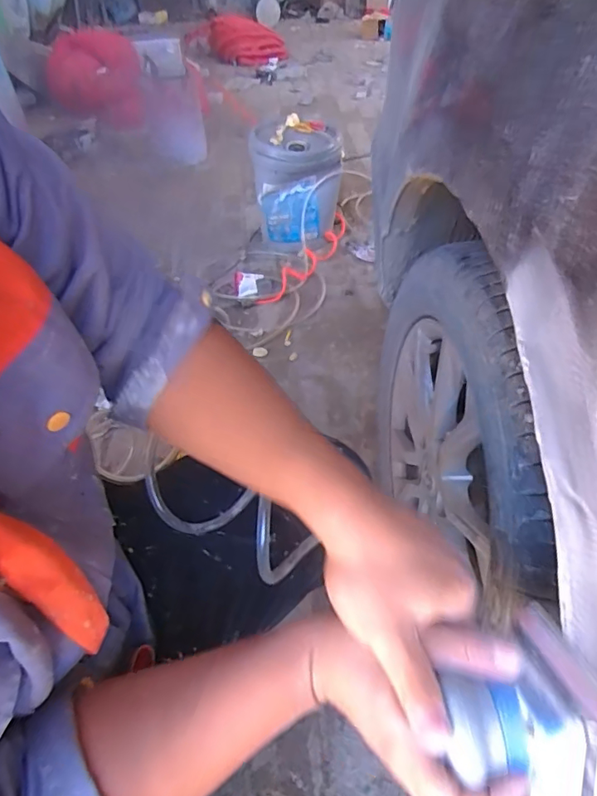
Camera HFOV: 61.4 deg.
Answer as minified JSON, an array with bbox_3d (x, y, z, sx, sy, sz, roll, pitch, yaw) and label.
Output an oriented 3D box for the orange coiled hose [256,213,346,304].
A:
[{"bbox_3d":[0.040,-0.483,1.717,0.099,0.055,0.573,18,49,23],"label":"orange coiled hose"}]

